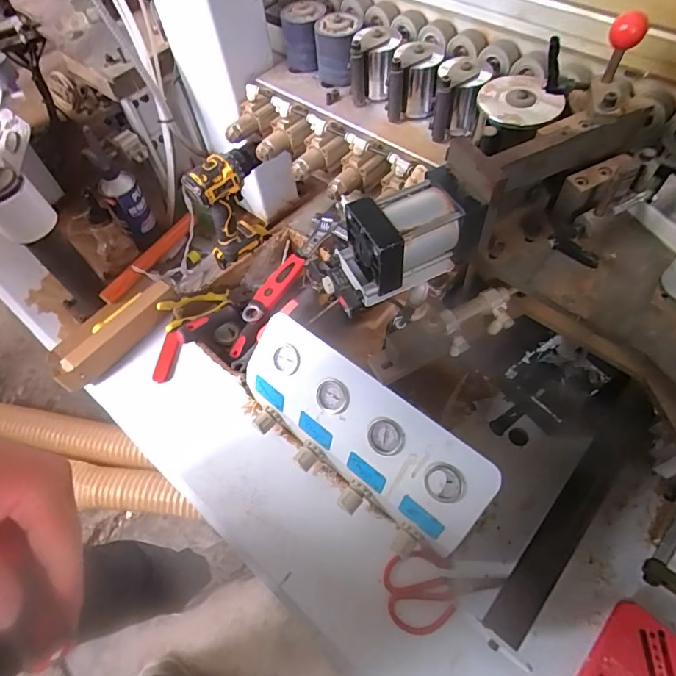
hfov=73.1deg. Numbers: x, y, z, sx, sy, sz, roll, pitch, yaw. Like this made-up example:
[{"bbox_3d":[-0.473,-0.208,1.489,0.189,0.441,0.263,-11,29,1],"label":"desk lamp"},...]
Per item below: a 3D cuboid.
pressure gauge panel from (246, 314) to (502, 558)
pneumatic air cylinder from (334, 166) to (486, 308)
[{"bbox_3d":[0.022,0.136,0.634,0.365,0.194,0.061,35,25,22],"label":"pressure gauge panel"},{"bbox_3d":[0.069,-0.107,0.480,0.129,0.083,0.074,-23,60,-10],"label":"pneumatic air cylinder"}]

